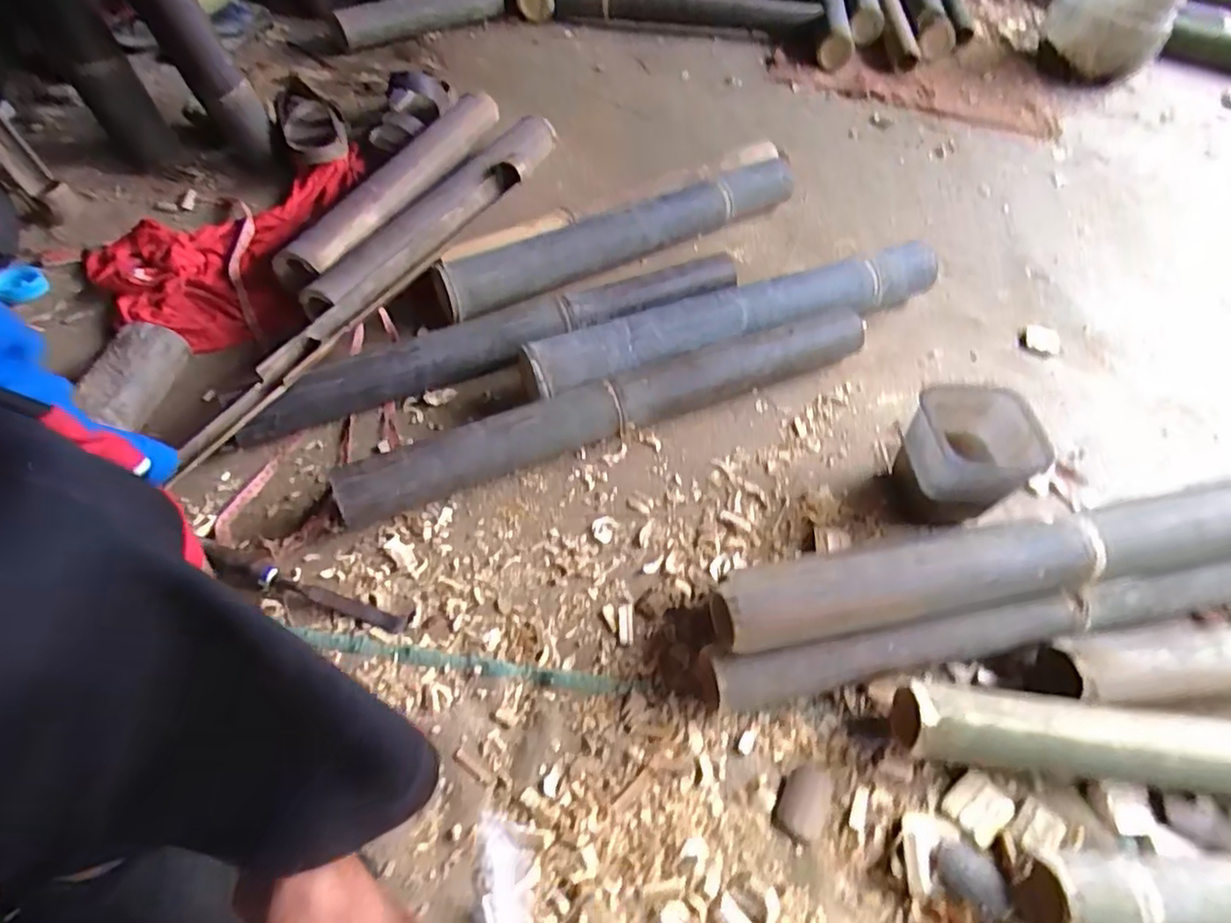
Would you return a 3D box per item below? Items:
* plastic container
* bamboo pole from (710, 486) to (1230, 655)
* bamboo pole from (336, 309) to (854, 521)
[{"bbox_3d":[0.376,-0.006,0.722,0.113,0.119,0.112,3,51,0],"label":"plastic container"},{"bbox_3d":[0.397,0.086,0.619,0.631,0.062,0.065,-7,53,-9],"label":"bamboo pole"},{"bbox_3d":[0.005,-0.060,0.786,0.650,0.075,0.060,-19,54,-16],"label":"bamboo pole"}]

